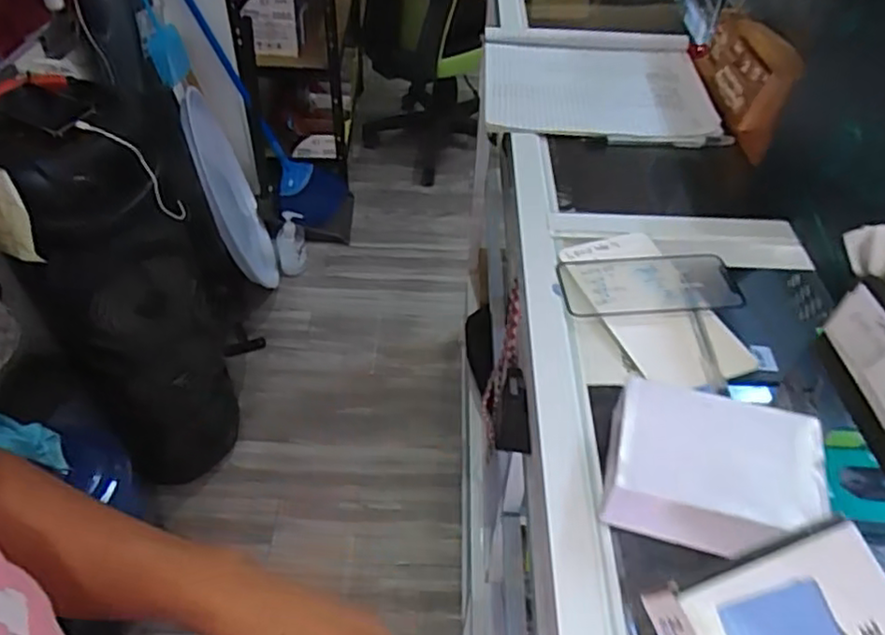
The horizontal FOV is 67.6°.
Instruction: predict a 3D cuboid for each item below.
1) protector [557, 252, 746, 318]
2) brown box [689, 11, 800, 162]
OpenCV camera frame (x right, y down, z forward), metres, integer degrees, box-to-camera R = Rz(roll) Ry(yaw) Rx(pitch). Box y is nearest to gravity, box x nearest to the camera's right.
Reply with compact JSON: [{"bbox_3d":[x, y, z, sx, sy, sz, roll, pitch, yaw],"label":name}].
[{"bbox_3d":[0.166,-0.026,0.531,0.137,0.004,0.065,-3,45,0],"label":"protector"},{"bbox_3d":[0.333,-0.265,0.712,0.034,0.097,0.216,16,48,-19],"label":"brown box"}]

